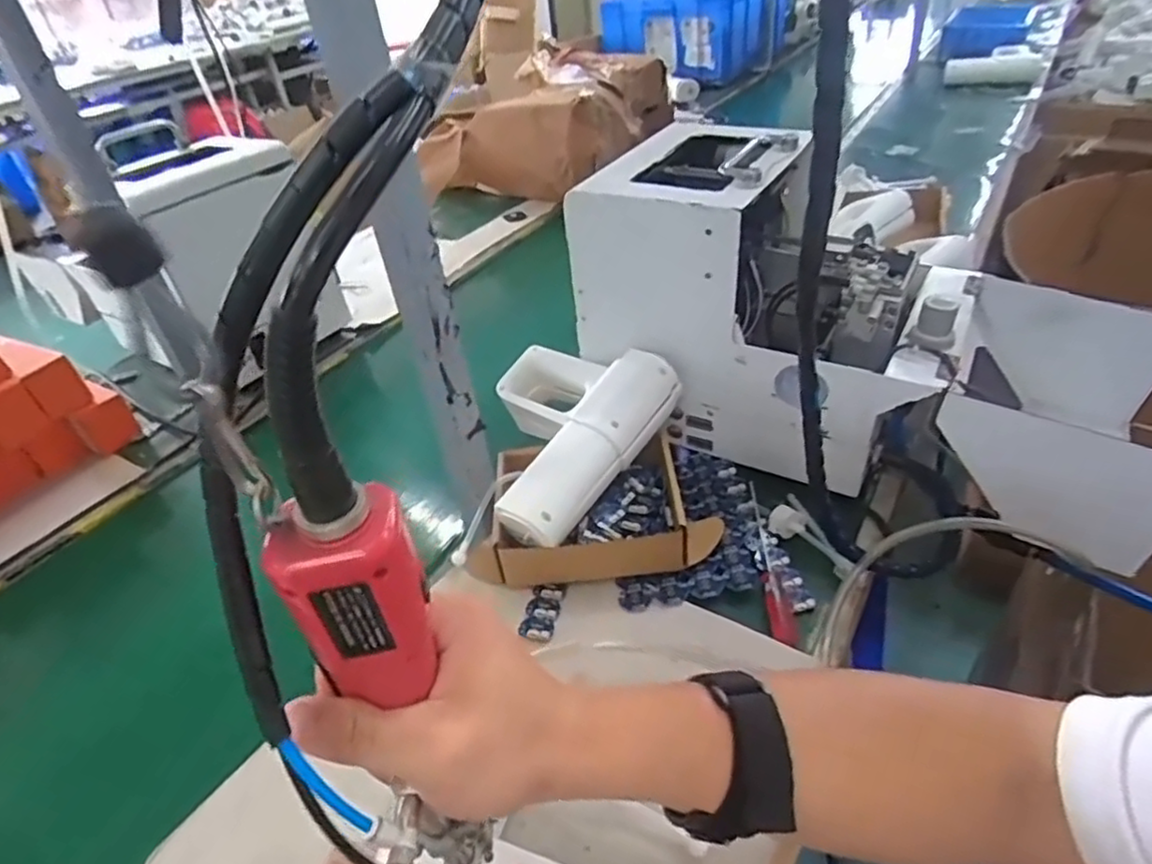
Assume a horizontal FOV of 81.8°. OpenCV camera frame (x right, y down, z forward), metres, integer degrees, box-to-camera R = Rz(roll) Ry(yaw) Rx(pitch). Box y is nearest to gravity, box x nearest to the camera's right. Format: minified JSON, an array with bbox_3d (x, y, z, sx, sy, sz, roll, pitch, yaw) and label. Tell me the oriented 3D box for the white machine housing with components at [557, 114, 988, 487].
[{"bbox_3d":[0.192,-0.133,0.666,0.327,0.264,0.213,16,45,26],"label":"white machine housing with components"}]

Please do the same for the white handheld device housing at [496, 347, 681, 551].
[{"bbox_3d":[-0.023,-0.007,0.636,0.185,0.069,0.221,21,56,32],"label":"white handheld device housing"}]

